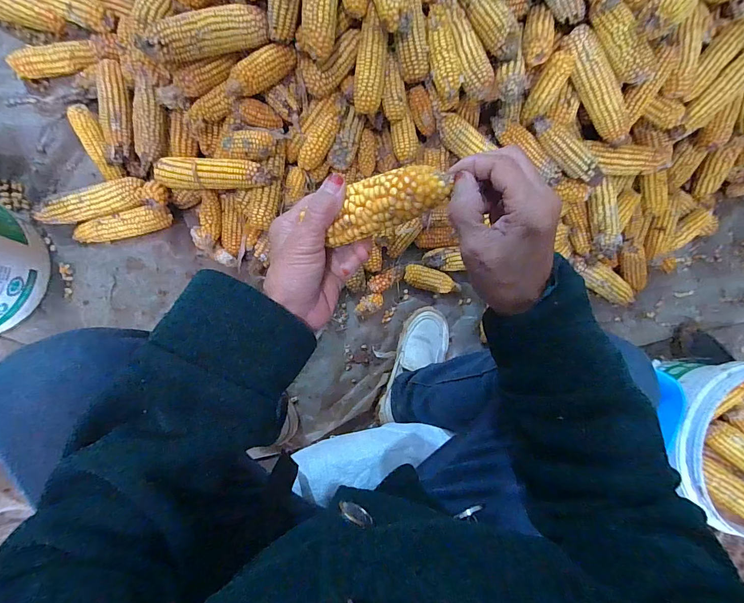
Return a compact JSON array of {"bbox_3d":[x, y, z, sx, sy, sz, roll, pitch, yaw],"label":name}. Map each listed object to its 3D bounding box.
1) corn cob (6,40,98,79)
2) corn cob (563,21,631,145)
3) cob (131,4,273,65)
[{"bbox_3d":[-0.517,-0.400,0.618,0.129,0.033,0.039,-18,91,-9],"label":"corn cob"},{"bbox_3d":[0.360,-0.333,0.598,0.040,0.038,0.192,-41,110,-8],"label":"corn cob"},{"bbox_3d":[-0.233,-0.377,0.531,0.173,0.051,0.043,-27,92,-8],"label":"cob"}]

